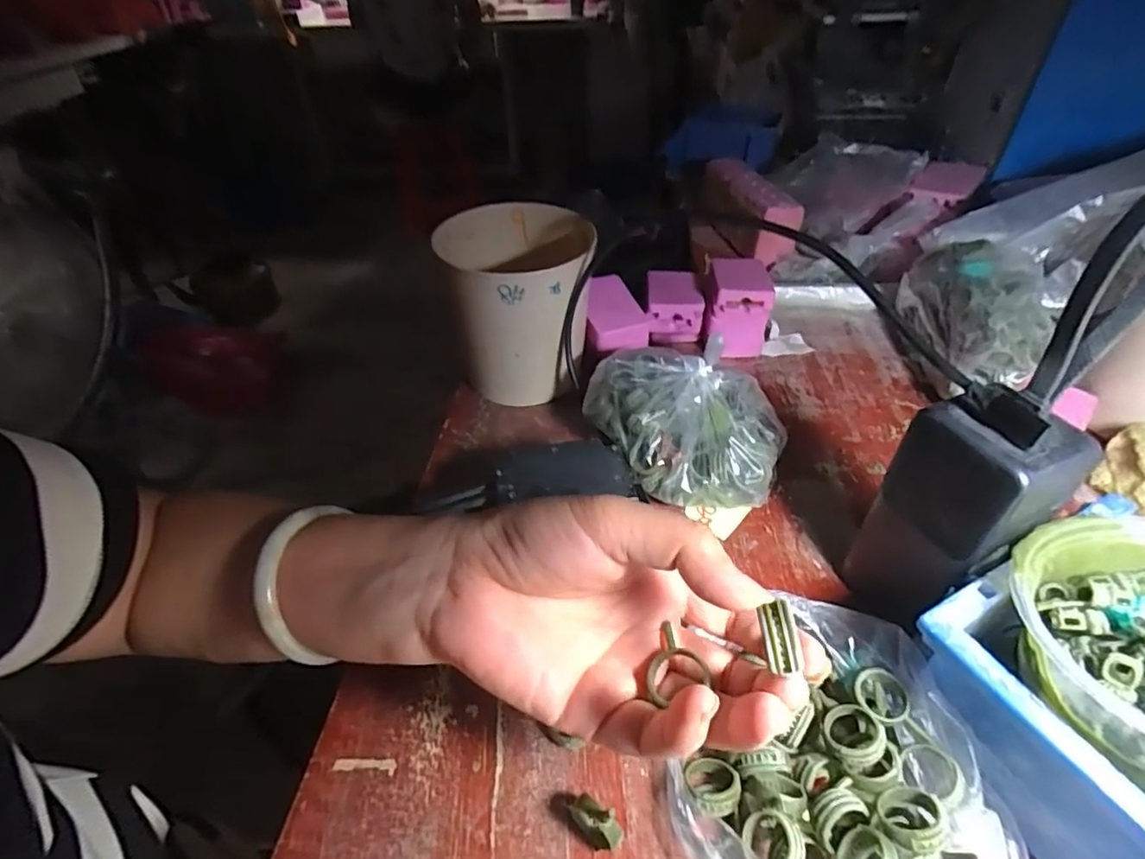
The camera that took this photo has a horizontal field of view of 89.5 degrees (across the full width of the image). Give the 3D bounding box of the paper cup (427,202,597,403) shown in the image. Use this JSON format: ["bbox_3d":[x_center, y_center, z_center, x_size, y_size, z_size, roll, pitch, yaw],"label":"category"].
[{"bbox_3d":[-0.038,-0.094,0.448,0.100,0.117,0.109,-1,41,1],"label":"paper cup"}]

